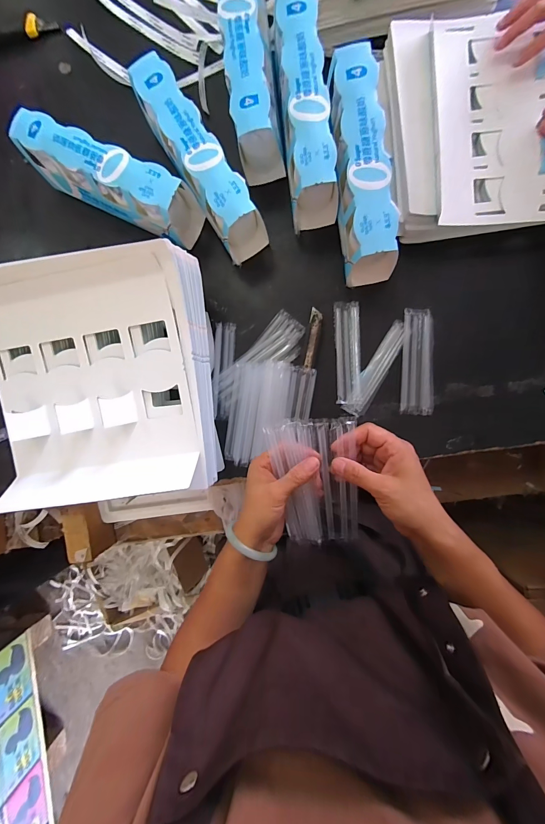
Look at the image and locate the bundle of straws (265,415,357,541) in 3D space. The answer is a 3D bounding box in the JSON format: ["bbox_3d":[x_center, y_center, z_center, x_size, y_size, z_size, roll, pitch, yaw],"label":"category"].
[{"bbox_3d":[0.049,0.080,0.351,0.086,0.012,0.150,-9,107,6],"label":"bundle of straws"}]

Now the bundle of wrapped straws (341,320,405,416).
[{"bbox_3d":[0.160,-0.066,0.487,0.031,0.009,0.155,30,93,6],"label":"bundle of wrapped straws"}]

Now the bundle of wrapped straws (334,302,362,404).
[{"bbox_3d":[0.117,-0.092,0.490,0.037,0.009,0.157,-1,90,6],"label":"bundle of wrapped straws"}]

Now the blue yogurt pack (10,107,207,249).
[{"bbox_3d":[-0.252,-0.352,0.490,0.272,0.098,0.074,24,92,6],"label":"blue yogurt pack"}]

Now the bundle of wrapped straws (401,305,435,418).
[{"bbox_3d":[0.221,-0.075,0.480,0.047,0.009,0.156,2,90,6],"label":"bundle of wrapped straws"}]

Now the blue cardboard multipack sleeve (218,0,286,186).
[{"bbox_3d":[-0.033,-0.505,0.464,0.062,0.097,0.262,-7,89,6],"label":"blue cardboard multipack sleeve"}]

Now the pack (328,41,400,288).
[{"bbox_3d":[0.124,-0.333,0.445,0.071,0.094,0.274,-8,89,6],"label":"pack"}]

